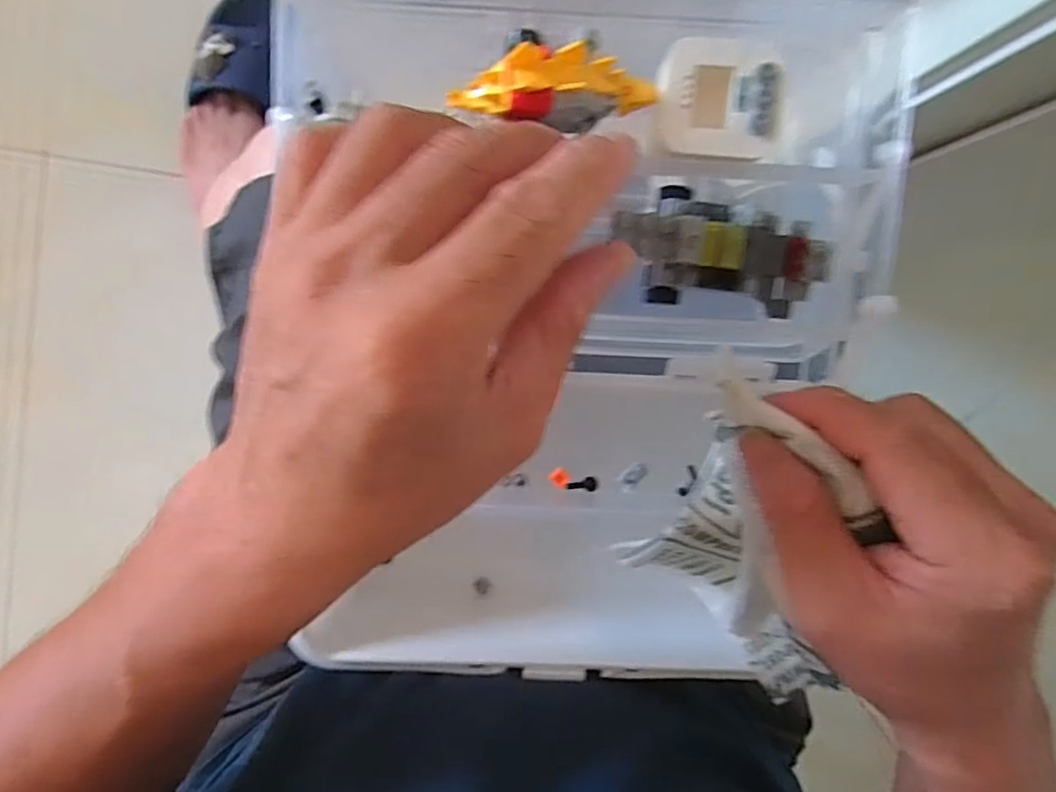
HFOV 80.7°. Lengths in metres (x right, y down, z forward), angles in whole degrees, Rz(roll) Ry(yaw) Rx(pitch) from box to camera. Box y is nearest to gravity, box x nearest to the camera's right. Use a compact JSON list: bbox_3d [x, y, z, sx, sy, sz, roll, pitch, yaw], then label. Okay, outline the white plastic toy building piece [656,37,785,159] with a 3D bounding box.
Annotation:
[{"bbox_3d":[0.069,-0.107,0.224,0.042,0.013,0.037,7,95,-4],"label":"white plastic toy building piece"}]

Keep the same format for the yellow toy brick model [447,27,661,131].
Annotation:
[{"bbox_3d":[0.011,-0.109,0.221,0.073,0.030,0.023,3,96,-4],"label":"yellow toy brick model"}]

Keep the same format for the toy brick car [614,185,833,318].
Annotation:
[{"bbox_3d":[0.071,-0.056,0.237,0.086,0.031,0.042,7,95,-17],"label":"toy brick car"}]

